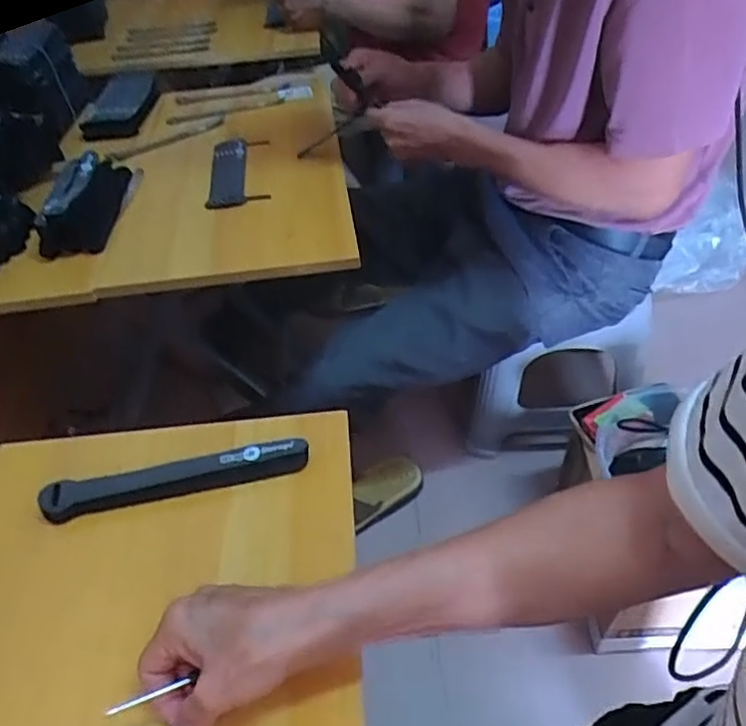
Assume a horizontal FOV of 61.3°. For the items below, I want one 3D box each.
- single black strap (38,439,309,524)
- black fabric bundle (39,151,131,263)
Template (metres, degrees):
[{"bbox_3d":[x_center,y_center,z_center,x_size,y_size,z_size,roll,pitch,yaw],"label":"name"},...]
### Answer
[{"bbox_3d":[-0.149,0.089,0.484,0.197,0.020,0.026,-10,42,-5],"label":"single black strap"},{"bbox_3d":[-0.363,-0.213,0.799,0.076,0.048,0.201,-7,42,-1],"label":"black fabric bundle"}]

